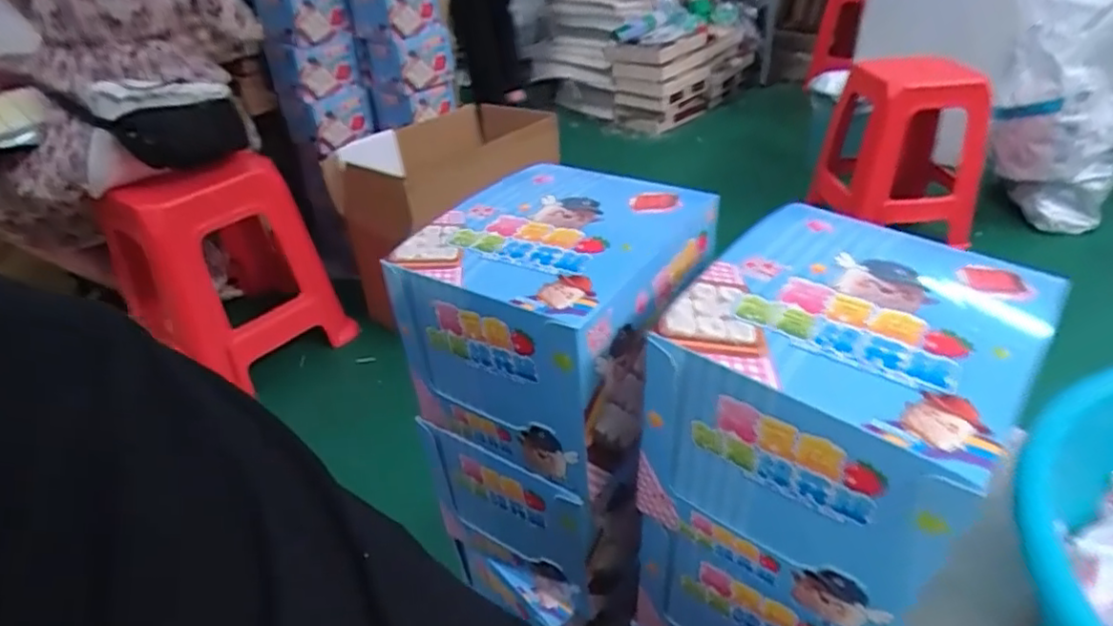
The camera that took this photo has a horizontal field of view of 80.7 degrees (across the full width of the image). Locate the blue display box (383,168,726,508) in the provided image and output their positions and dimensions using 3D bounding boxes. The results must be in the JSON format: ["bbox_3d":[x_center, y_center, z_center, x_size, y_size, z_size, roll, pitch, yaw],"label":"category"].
[{"bbox_3d":[0.003,-0.002,0.455,0.153,0.136,0.166,20,40,29],"label":"blue display box"}]

